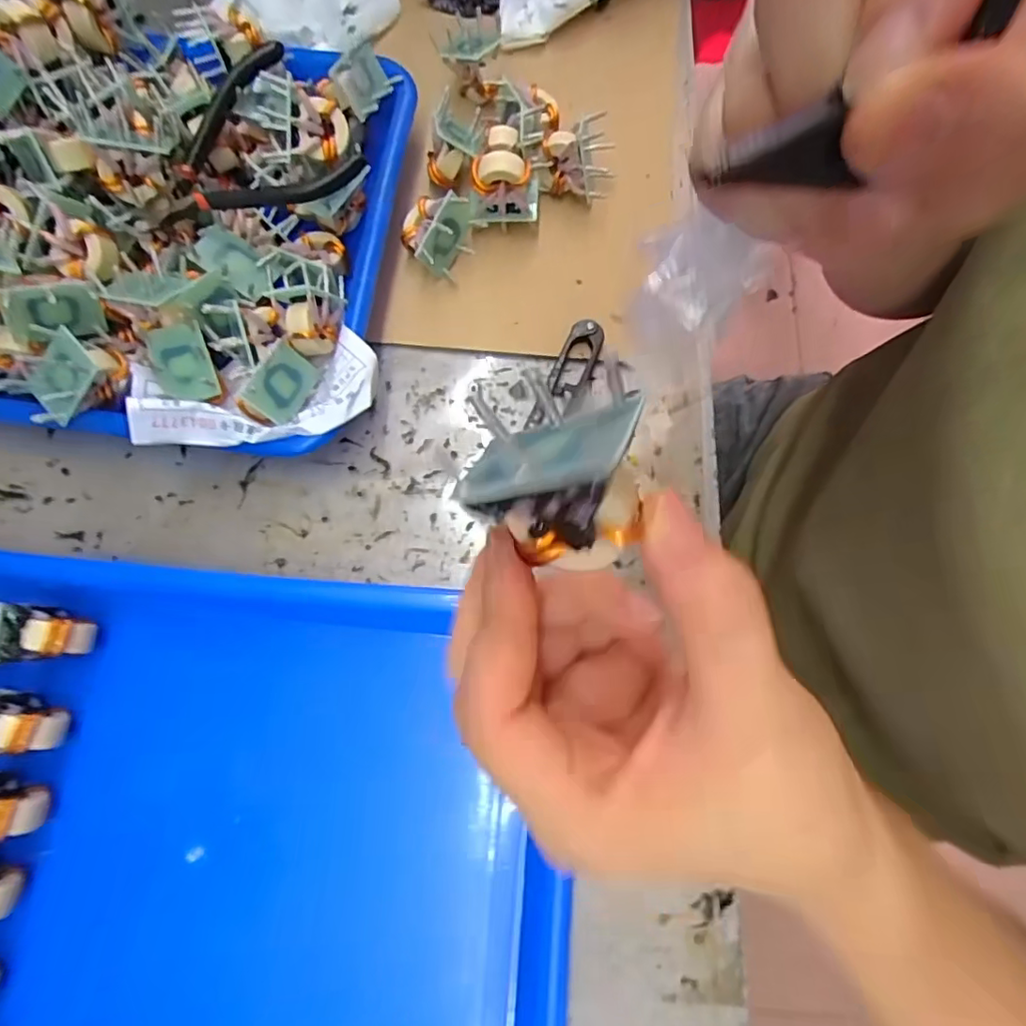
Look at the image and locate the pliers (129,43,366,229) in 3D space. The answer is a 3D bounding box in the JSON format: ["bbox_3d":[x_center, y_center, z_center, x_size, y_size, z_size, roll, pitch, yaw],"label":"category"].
[{"bbox_3d":[-0.140,-0.172,0.291,0.110,0.034,0.079,-39,79,-9],"label":"pliers"}]

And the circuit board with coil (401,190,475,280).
[{"bbox_3d":[-0.042,-0.160,0.322,0.032,0.030,0.038,45,107,29],"label":"circuit board with coil"}]

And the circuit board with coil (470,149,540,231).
[{"bbox_3d":[-0.004,-0.179,0.319,0.041,0.038,0.025,-14,76,-4],"label":"circuit board with coil"}]

